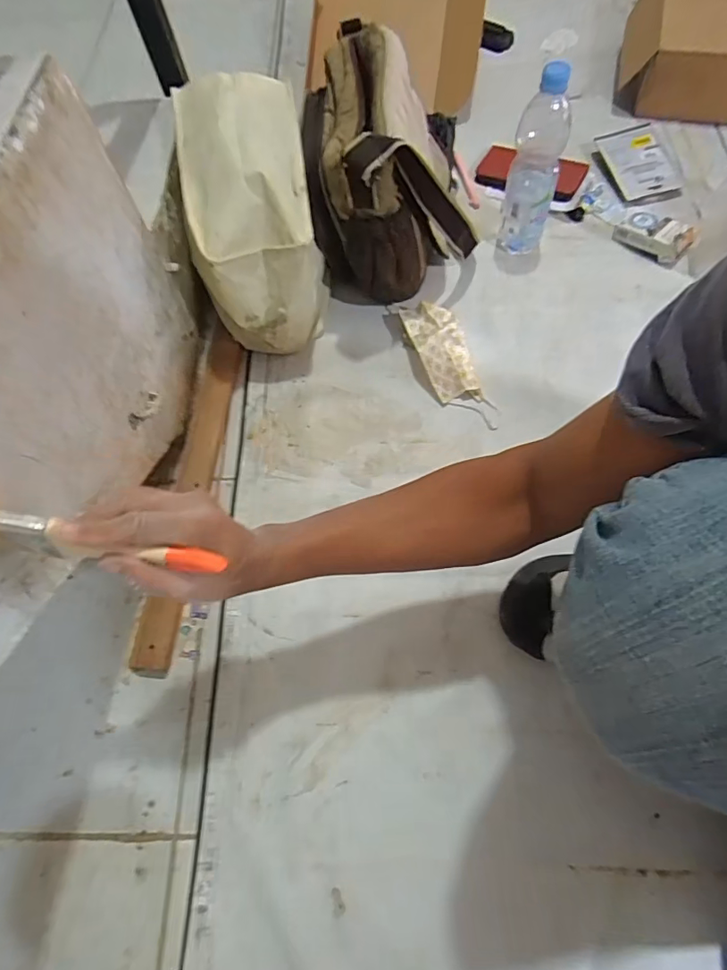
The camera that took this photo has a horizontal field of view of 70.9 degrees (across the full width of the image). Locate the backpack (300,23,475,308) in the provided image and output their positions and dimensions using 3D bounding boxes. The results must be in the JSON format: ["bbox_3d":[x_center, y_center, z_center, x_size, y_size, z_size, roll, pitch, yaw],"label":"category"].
[{"bbox_3d":[0.033,-0.437,0.710,0.214,0.230,0.285,-7,67,-1],"label":"backpack"}]

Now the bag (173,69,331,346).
[{"bbox_3d":[-0.139,-0.352,0.699,0.142,0.237,0.280,-10,67,-2],"label":"bag"}]

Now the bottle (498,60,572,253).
[{"bbox_3d":[0.237,-0.435,0.702,0.071,0.235,0.058,17,69,9],"label":"bottle"}]

